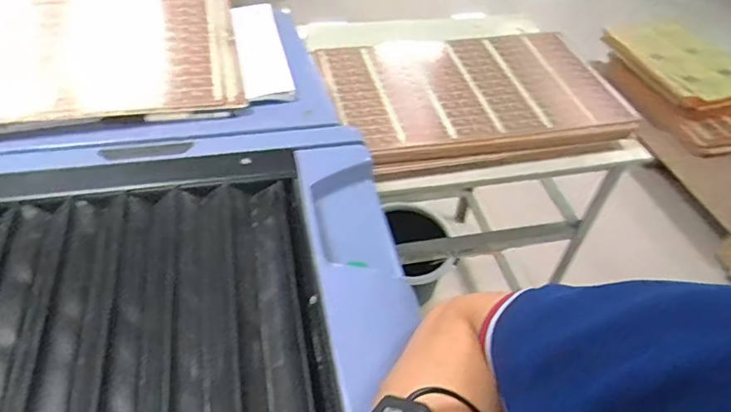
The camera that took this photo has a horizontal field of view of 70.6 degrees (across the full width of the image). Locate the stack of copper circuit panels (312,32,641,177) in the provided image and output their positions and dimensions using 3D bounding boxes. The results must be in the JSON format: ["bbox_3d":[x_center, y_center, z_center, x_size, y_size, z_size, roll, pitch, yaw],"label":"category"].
[{"bbox_3d":[0.188,-0.204,0.943,0.511,0.072,0.306,-7,47,-12],"label":"stack of copper circuit panels"}]

